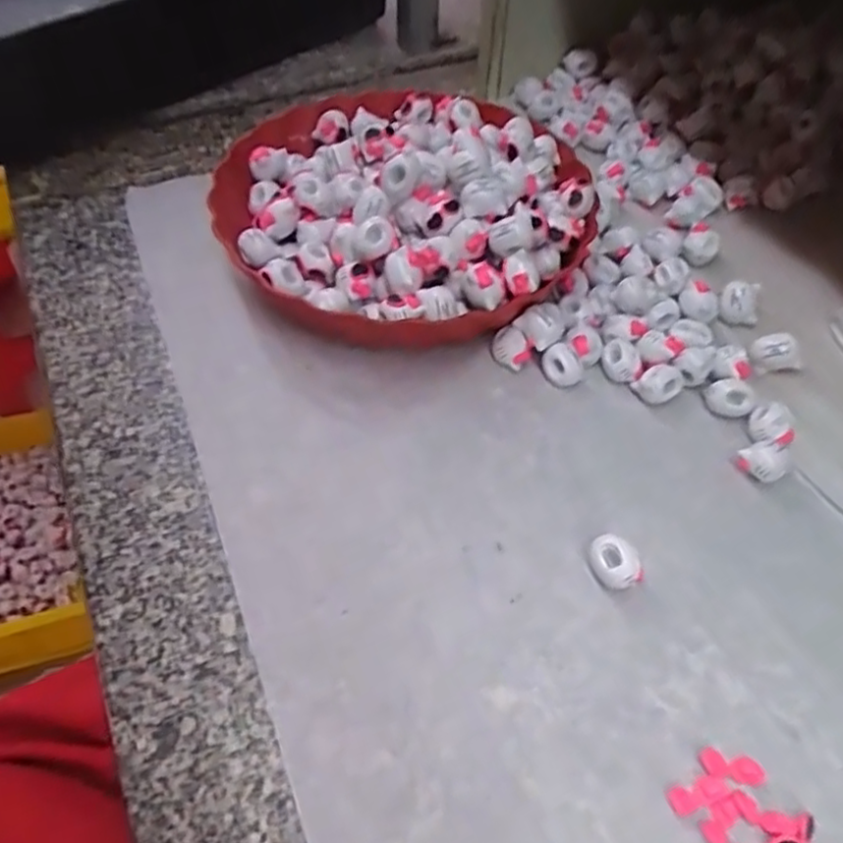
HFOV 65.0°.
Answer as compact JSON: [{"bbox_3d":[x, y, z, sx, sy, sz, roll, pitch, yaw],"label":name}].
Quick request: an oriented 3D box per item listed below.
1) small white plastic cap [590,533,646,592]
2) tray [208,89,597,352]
[{"bbox_3d":[0.091,0.068,0.314,0.026,0.020,0.018,35,61,22],"label":"small white plastic cap"},{"bbox_3d":[-0.012,-0.149,0.435,0.241,0.072,0.241,-3,54,-3],"label":"tray"}]

